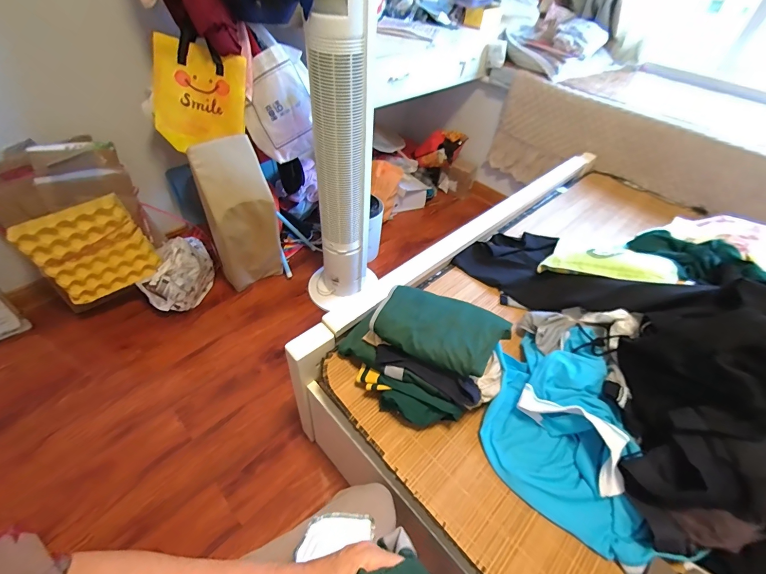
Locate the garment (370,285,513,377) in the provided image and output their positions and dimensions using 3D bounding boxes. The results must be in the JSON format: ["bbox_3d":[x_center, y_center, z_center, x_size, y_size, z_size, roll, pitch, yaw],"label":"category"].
[{"bbox_3d":[0.109,0.074,0.683,0.246,0.051,0.143,24,50,16],"label":"garment"}]

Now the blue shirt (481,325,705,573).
[{"bbox_3d":[0.358,0.264,0.683,0.292,0.121,0.392,13,48,7],"label":"blue shirt"}]

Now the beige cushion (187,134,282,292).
[{"bbox_3d":[-0.501,-0.235,1.270,0.226,0.576,0.075,-28,56,-27],"label":"beige cushion"}]

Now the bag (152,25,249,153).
[{"bbox_3d":[-0.532,-0.547,1.029,0.239,0.295,0.086,-5,30,-32],"label":"bag"}]

